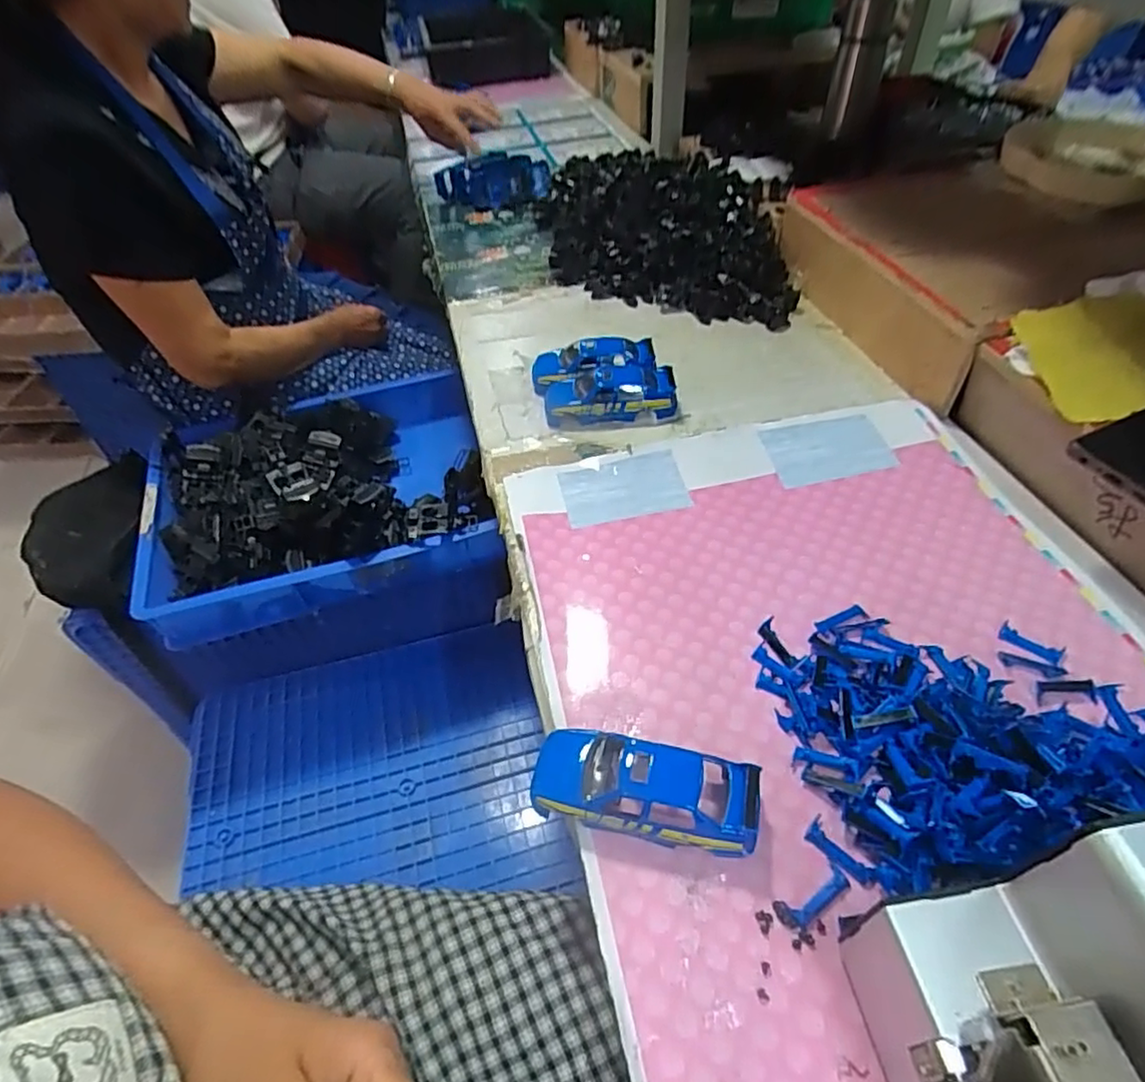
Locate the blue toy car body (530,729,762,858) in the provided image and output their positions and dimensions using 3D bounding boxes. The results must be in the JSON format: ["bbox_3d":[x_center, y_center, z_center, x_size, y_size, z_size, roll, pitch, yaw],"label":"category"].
[{"bbox_3d":[0.039,0.142,0.372,0.129,0.035,0.049,9,49,12],"label":"blue toy car body"}]

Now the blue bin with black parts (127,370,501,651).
[{"bbox_3d":[-0.353,-0.089,0.898,0.441,0.132,0.385,-14,48,-10],"label":"blue bin with black parts"}]

